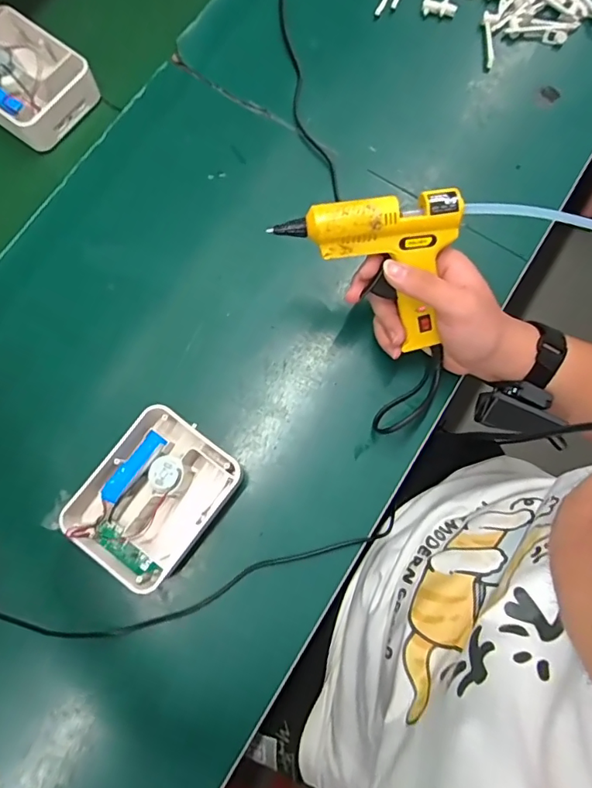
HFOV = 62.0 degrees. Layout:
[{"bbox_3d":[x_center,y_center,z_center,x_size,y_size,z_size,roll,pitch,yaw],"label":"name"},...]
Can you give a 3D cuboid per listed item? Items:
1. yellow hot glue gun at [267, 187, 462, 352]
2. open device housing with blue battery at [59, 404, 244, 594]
[{"bbox_3d":[0.080,-0.119,0.393,0.156,0.034,0.107,37,111,-22],"label":"yellow hot glue gun"},{"bbox_3d":[-0.117,0.086,0.417,0.101,0.044,0.125,38,80,8],"label":"open device housing with blue battery"}]

